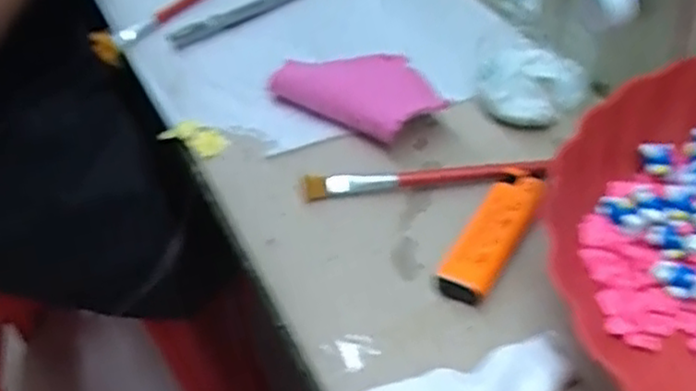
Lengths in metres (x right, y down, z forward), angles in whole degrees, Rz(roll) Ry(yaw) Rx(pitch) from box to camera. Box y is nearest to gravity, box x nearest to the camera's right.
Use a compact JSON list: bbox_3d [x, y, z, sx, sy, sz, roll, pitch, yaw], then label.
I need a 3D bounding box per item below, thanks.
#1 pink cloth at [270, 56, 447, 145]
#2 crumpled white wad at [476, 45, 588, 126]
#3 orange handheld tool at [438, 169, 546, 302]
[{"bbox_3d":[0.008,-0.059,0.425,0.095,0.021,0.052,22,52,26],"label":"pink cloth"},{"bbox_3d":[0.105,-0.064,0.427,0.056,0.018,0.058,-5,46,3],"label":"crumpled white wad"},{"bbox_3d":[0.070,0.017,0.352,0.024,0.016,0.079,21,52,25],"label":"orange handheld tool"}]

